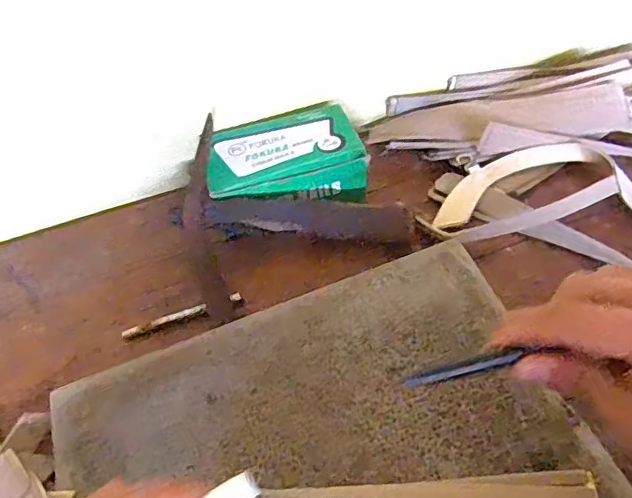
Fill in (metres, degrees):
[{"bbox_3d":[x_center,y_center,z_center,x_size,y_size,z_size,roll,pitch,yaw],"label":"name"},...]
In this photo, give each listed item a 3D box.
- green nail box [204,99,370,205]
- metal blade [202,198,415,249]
[{"bbox_3d":[-0.024,-0.070,0.440,0.119,0.038,0.086,-13,51,-3],"label":"green nail box"},{"bbox_3d":[-0.002,-0.023,0.409,0.152,0.006,0.029,5,89,-8],"label":"metal blade"}]

